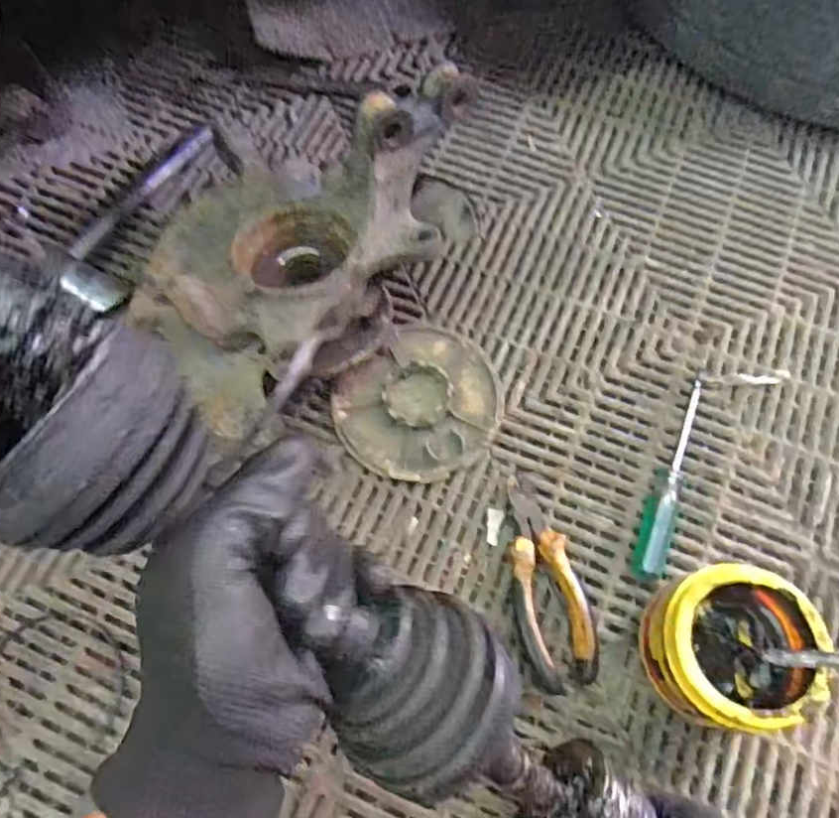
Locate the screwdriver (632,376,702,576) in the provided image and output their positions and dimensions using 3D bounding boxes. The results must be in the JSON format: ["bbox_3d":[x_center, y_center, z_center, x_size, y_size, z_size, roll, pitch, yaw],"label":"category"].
[{"bbox_3d":[0.200,0.054,0.529,0.028,0.024,0.169,17,70,7],"label":"screwdriver"}]

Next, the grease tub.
[{"bbox_3d":[0.217,0.165,0.464,0.107,0.072,0.100,0,69,1],"label":"grease tub"}]

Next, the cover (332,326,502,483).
[{"bbox_3d":[0.002,-0.004,0.560,0.134,0.020,0.125,0,69,1],"label":"cover"}]

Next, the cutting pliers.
[{"bbox_3d":[0.092,0.131,0.505,0.054,0.023,0.151,-15,69,-5],"label":"cutting pliers"}]

